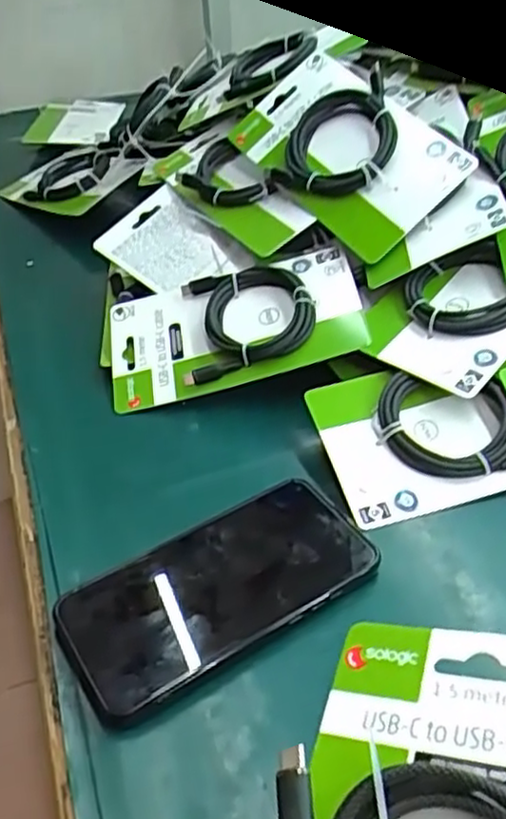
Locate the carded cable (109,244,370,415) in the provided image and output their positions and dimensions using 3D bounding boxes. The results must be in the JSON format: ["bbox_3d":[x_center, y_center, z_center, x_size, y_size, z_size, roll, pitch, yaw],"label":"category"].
[{"bbox_3d":[-0.015,-0.059,0.504,0.178,0.019,0.095,-16,56,6],"label":"carded cable"}]

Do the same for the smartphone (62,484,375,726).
[{"bbox_3d":[-0.017,0.087,0.366,0.156,0.017,0.079,-25,44,-21],"label":"smartphone"}]

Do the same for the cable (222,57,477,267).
[{"bbox_3d":[0.065,-0.198,0.534,0.108,0.024,0.188,-39,60,9],"label":"cable"}]

